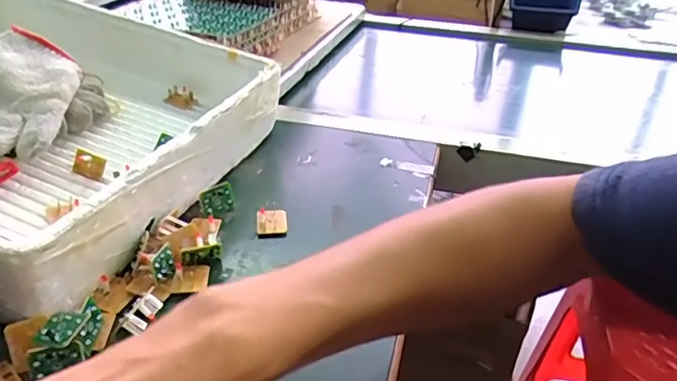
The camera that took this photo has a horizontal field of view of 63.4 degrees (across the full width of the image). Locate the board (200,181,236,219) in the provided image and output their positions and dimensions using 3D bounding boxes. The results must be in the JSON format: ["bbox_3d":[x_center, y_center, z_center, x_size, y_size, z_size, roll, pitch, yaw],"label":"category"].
[{"bbox_3d":[-0.103,0.009,0.469,0.031,0.026,0.009,-23,21,-36],"label":"board"}]

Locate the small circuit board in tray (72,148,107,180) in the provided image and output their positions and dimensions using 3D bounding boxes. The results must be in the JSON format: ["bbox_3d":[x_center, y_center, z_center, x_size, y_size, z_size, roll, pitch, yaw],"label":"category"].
[{"bbox_3d":[-0.211,-0.022,0.464,0.026,0.022,0.005,20,15,0],"label":"small circuit board in tray"}]

